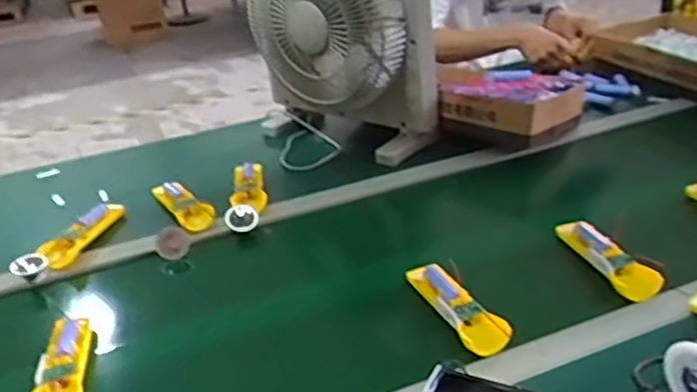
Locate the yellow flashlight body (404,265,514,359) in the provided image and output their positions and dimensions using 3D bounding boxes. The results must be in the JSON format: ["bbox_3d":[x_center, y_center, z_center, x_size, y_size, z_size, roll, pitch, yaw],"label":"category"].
[{"bbox_3d":[0.125,0.124,0.790,0.045,0.030,0.159,-13,29,-17],"label":"yellow flashlight body"}]

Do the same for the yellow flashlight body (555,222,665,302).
[{"bbox_3d":[0.318,0.073,0.843,0.047,0.028,0.163,-8,28,-9],"label":"yellow flashlight body"}]

